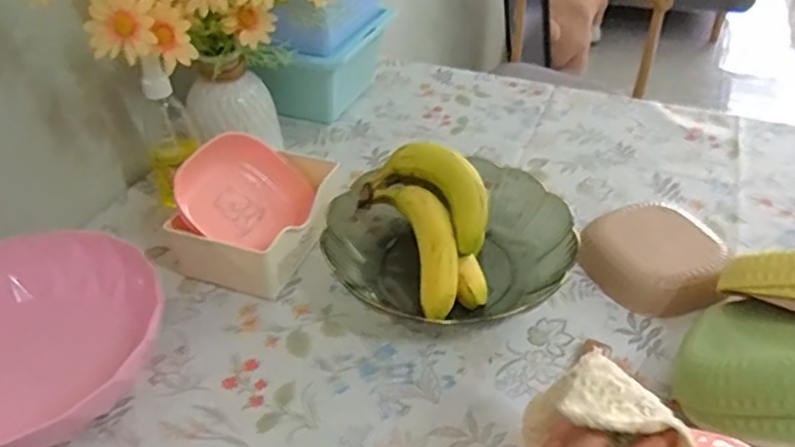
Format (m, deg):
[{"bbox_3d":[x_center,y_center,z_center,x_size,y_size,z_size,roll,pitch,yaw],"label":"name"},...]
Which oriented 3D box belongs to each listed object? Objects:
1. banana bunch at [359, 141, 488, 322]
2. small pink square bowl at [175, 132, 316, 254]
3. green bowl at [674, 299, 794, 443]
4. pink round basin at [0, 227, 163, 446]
[{"bbox_3d":[0.034,0.005,0.617,0.110,0.061,0.181,-10,62,-11],"label":"banana bunch"},{"bbox_3d":[-0.151,-0.026,0.657,0.044,0.141,0.125,-13,39,58],"label":"small pink square bowl"},{"bbox_3d":[0.286,0.102,0.483,0.136,0.054,0.131,-11,29,44],"label":"green bowl"},{"bbox_3d":[-0.325,0.113,0.554,0.236,0.069,0.241,-22,43,-25],"label":"pink round basin"}]

